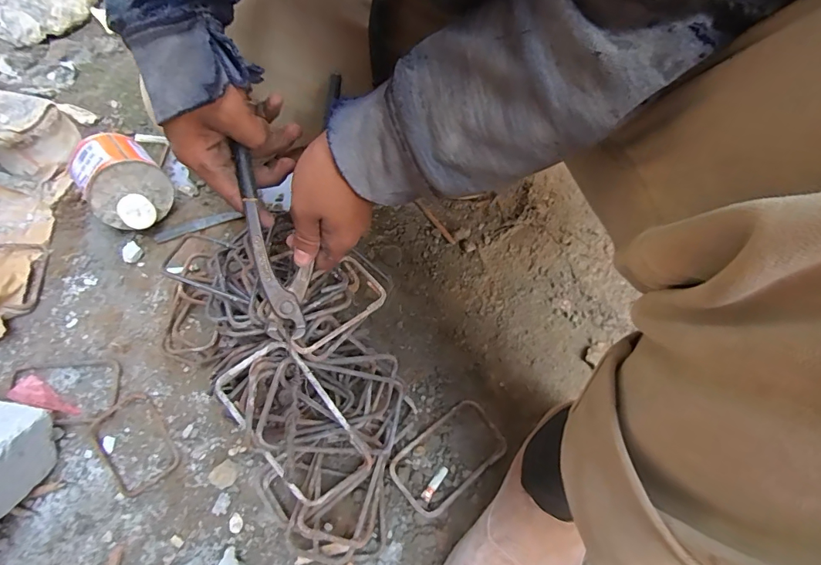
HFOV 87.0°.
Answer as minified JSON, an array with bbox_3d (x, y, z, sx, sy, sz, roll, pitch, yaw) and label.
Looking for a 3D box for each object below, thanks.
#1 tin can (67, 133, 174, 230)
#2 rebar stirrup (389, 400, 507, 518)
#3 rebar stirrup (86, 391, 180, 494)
[{"bbox_3d":[-0.386,-0.133,0.585,0.096,0.091,0.122,-37,67,-17],"label":"tin can"},{"bbox_3d":[0.042,0.184,0.461,0.123,0.018,0.071,-34,67,-19],"label":"rebar stirrup"},{"bbox_3d":[-0.299,0.174,0.470,0.066,0.013,0.101,-39,67,-18],"label":"rebar stirrup"}]

